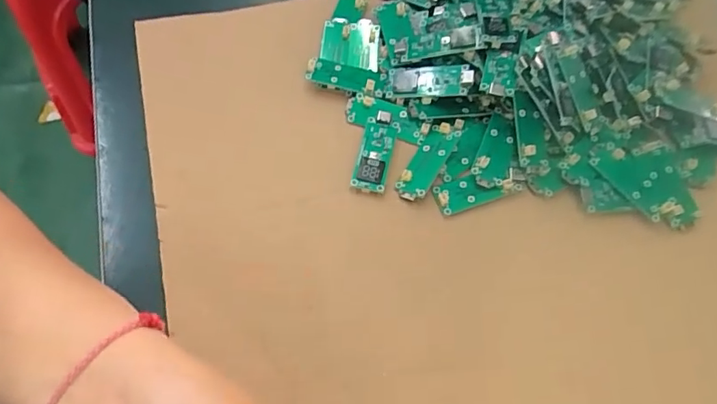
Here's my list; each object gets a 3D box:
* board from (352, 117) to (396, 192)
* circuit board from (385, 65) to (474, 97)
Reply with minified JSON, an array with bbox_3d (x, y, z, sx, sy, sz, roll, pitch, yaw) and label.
[{"bbox_3d":[0.009,-0.026,0.296,0.018,0.005,0.044,12,64,3],"label":"board"},{"bbox_3d":[0.041,-0.070,0.304,0.050,0.009,0.017,4,63,22],"label":"circuit board"}]

